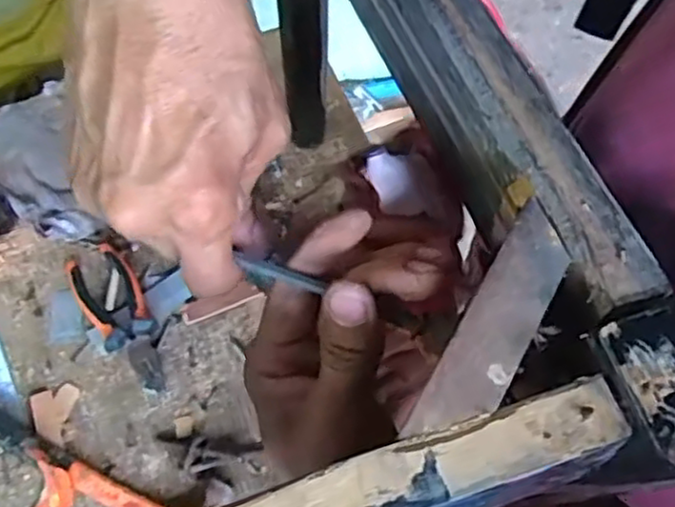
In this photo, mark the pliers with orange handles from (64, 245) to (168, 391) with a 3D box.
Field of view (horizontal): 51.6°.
[{"bbox_3d":[-0.202,0.060,0.657,0.055,0.023,0.153,-30,68,-13],"label":"pliers with orange handles"}]

